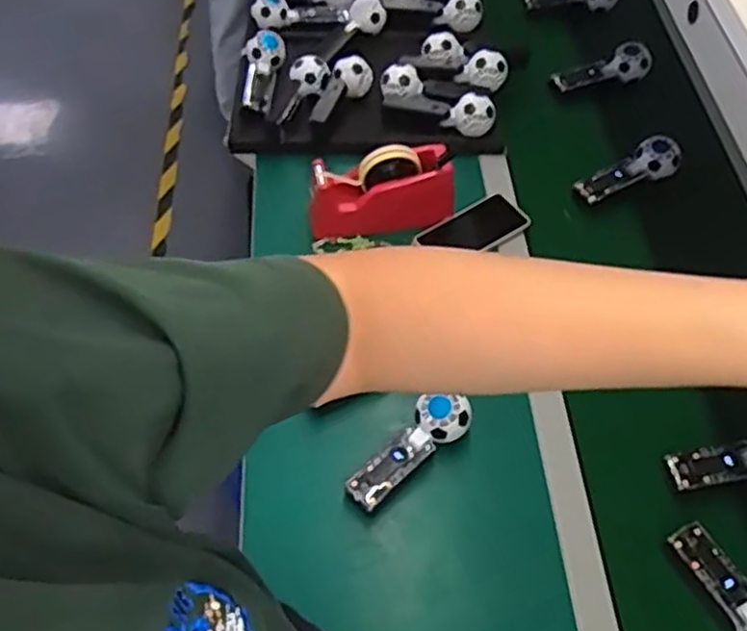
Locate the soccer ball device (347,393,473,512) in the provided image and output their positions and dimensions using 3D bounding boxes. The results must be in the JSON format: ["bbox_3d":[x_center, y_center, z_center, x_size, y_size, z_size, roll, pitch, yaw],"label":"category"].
[{"bbox_3d":[0.047,0.147,0.831,0.150,0.038,0.052,-40,66,-9],"label":"soccer ball device"}]

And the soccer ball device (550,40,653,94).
[{"bbox_3d":[0.384,-0.408,1.225,0.169,0.047,0.055,-16,58,5],"label":"soccer ball device"}]

